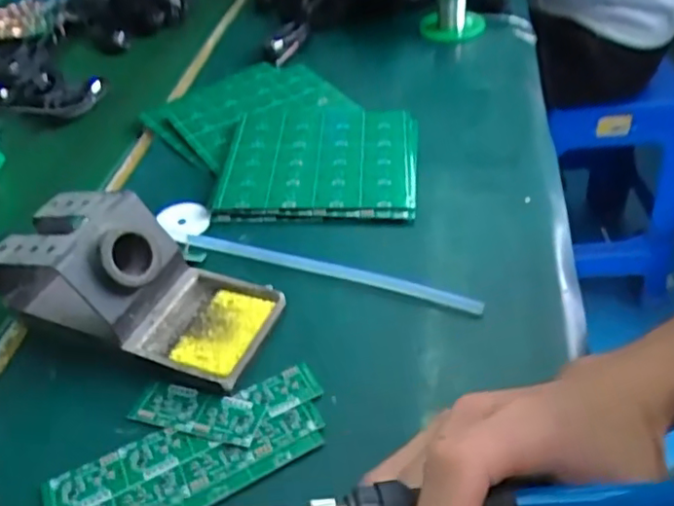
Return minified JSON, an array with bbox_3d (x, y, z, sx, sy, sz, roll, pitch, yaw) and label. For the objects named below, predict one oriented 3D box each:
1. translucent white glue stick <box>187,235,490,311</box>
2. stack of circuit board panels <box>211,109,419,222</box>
[{"bbox_3d":[-0.007,0.011,0.398,0.201,0.012,0.008,12,45,18],"label":"translucent white glue stick"},{"bbox_3d":[-0.011,-0.072,0.479,0.145,0.018,0.134,-1,43,4],"label":"stack of circuit board panels"}]

